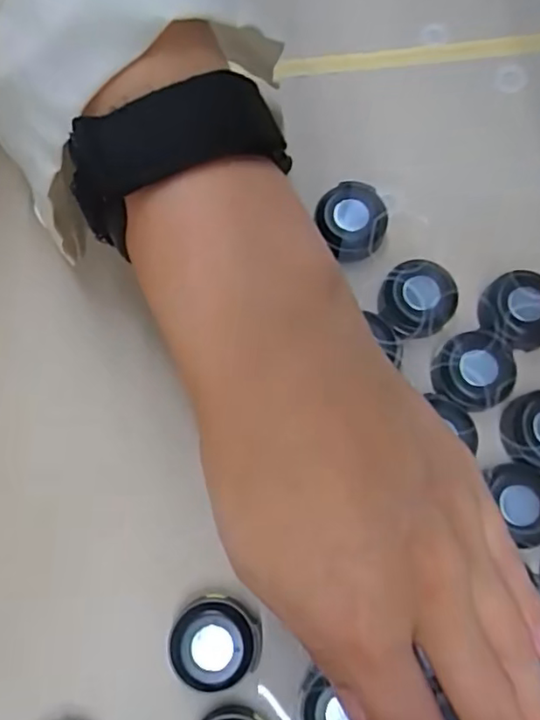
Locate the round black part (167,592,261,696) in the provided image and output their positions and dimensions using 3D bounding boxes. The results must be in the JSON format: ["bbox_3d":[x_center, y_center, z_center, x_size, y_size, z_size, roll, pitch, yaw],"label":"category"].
[{"bbox_3d":[-0.018,0.096,0.196,0.029,0.013,0.029,0,74,-1],"label":"round black part"}]

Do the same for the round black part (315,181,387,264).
[{"bbox_3d":[0.034,-0.056,0.231,0.027,0.011,0.029,0,74,-1],"label":"round black part"}]

